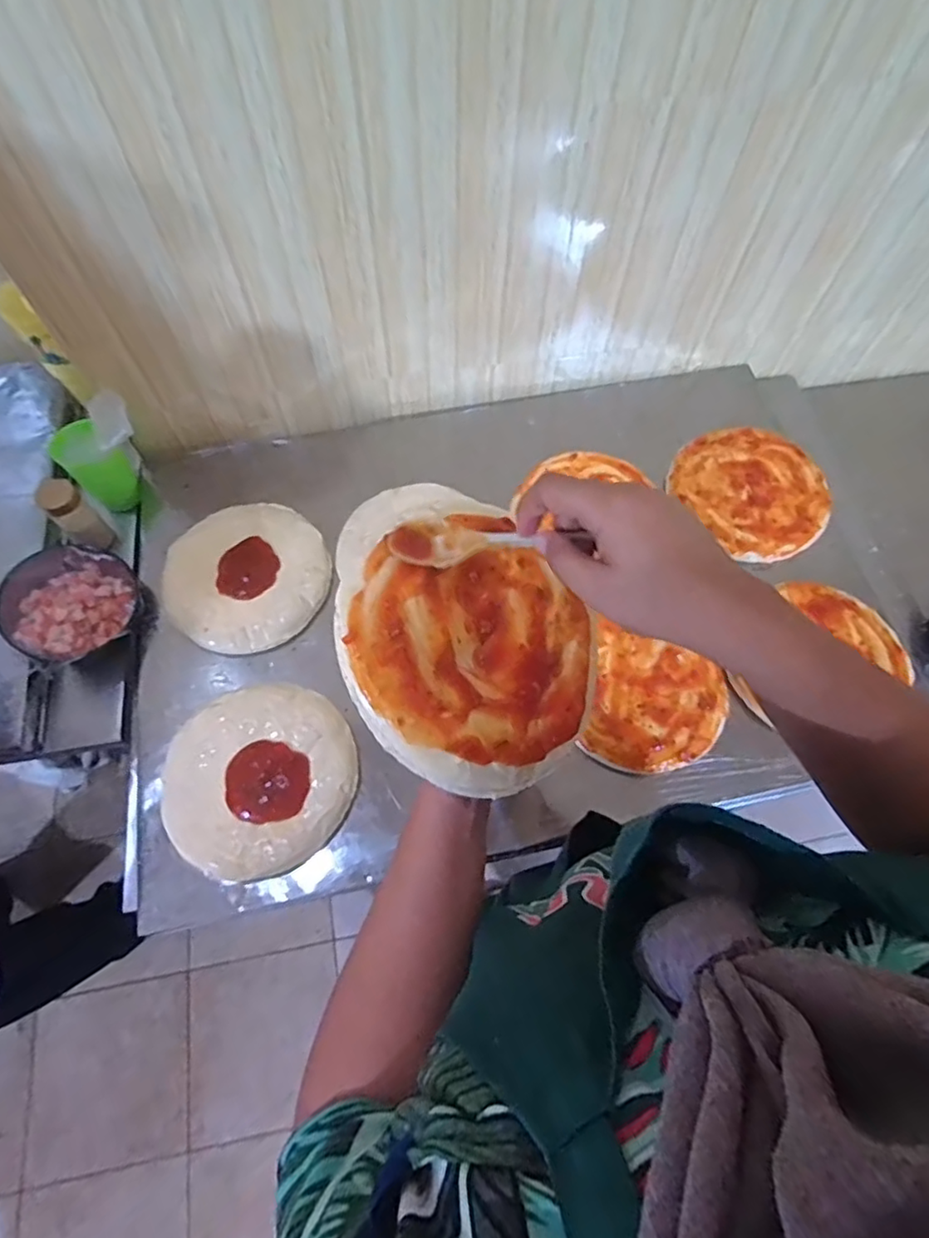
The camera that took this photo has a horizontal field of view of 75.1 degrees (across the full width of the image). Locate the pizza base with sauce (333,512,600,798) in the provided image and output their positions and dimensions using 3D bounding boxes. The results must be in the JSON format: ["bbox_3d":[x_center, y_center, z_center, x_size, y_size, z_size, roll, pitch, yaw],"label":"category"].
[{"bbox_3d":[0.012,0.023,0.400,0.183,0.020,0.169,9,72,-30],"label":"pizza base with sauce"}]

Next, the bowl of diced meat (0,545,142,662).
[{"bbox_3d":[-0.468,-0.018,0.723,0.145,0.064,0.140,0,66,1],"label":"bowl of diced meat"}]

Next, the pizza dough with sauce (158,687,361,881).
[{"bbox_3d":[-0.222,0.170,0.646,0.203,0.019,0.190,0,66,1],"label":"pizza dough with sauce"}]

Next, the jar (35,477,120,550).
[{"bbox_3d":[-0.494,-0.127,0.774,0.039,0.113,0.049,39,72,16],"label":"jar"}]

